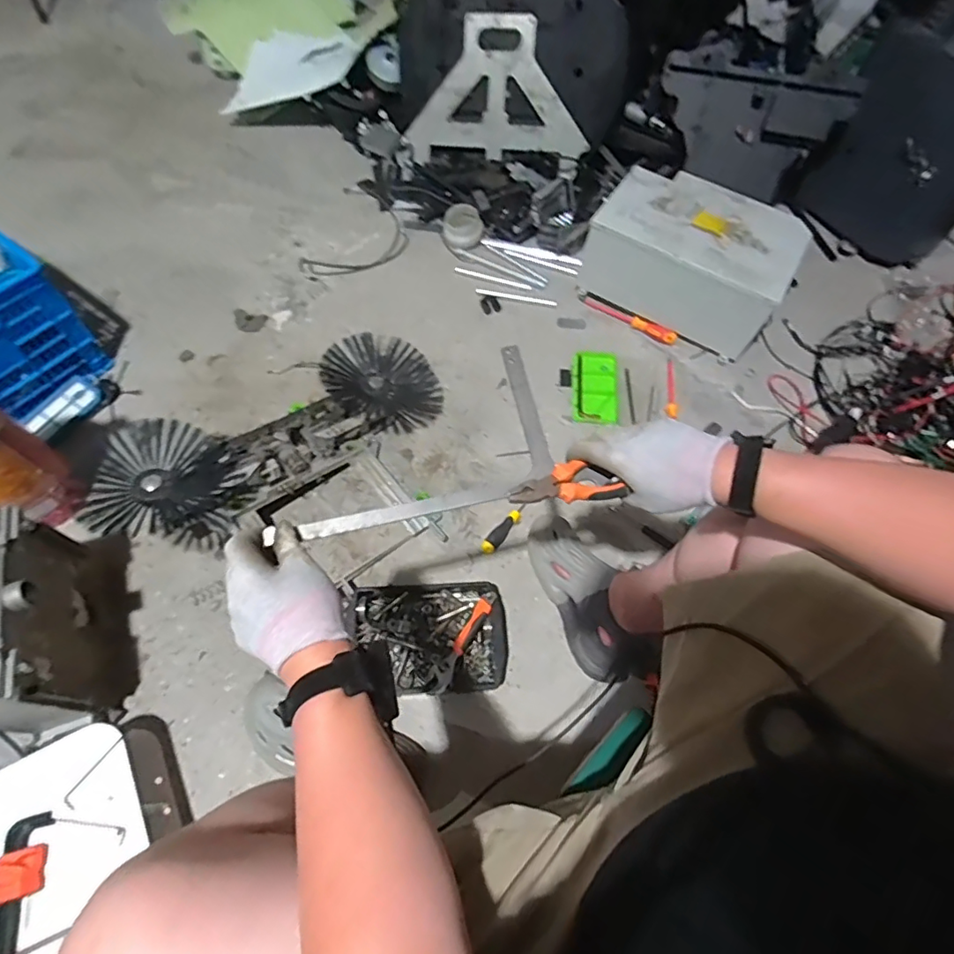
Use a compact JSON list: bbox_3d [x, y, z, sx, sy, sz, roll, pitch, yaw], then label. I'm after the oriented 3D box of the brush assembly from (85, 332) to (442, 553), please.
[{"bbox_3d":[-0.361,-0.090,1.011,0.627,0.199,0.201,-33,70,-18],"label":"brush assembly"}]

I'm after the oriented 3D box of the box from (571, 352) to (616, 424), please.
[{"bbox_3d":[0.274,-0.212,1.227,0.096,0.021,0.194,6,63,0],"label":"box"}]

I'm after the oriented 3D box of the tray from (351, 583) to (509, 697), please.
[{"bbox_3d":[-0.080,0.276,0.913,0.264,0.073,0.184,0,61,-4],"label":"tray"}]

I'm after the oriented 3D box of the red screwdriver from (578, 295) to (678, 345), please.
[{"bbox_3d":[0.375,-0.399,1.332,0.261,0.029,0.035,28,65,11],"label":"red screwdriver"}]

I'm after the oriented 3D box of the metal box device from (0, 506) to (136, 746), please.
[{"bbox_3d":[-0.687,0.237,0.781,0.193,0.272,0.276,-21,66,-13],"label":"metal box device"}]

